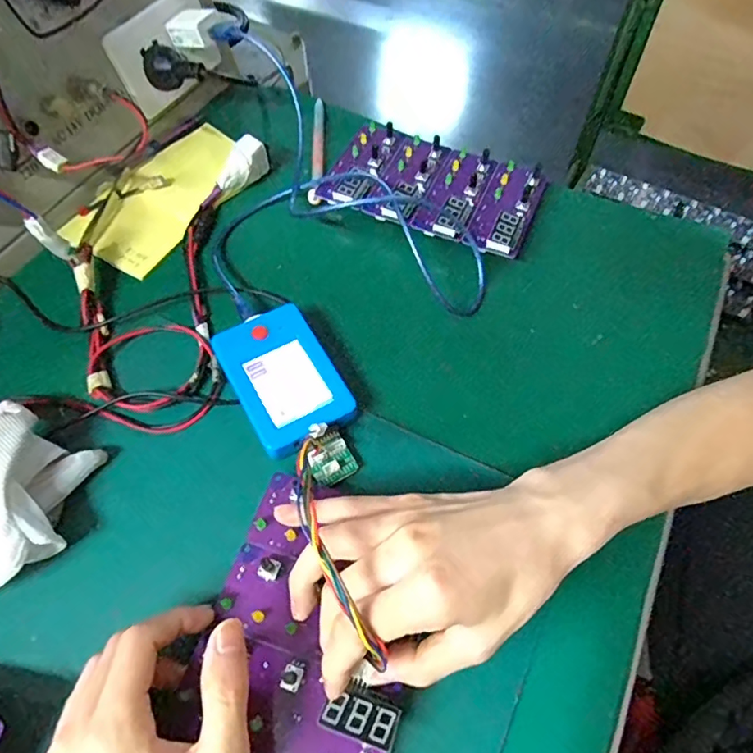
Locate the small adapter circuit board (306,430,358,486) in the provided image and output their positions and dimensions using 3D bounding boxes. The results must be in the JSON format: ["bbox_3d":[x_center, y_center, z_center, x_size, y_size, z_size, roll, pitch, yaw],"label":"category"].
[{"bbox_3d":[-0.031,0.054,0.353,0.029,0.007,0.031,-24,81,-28],"label":"small adapter circuit board"}]

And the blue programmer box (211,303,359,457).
[{"bbox_3d":[-0.066,0.001,0.380,0.069,0.024,0.104,-28,63,-15],"label":"blue programmer box"}]

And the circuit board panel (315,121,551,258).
[{"bbox_3d":[0.051,-0.175,0.478,0.187,0.020,0.112,22,62,12],"label":"circuit board panel"}]

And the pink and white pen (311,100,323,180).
[{"bbox_3d":[-0.060,-0.243,0.536,0.011,0.010,0.119,-2,59,-1],"label":"pink and white pen"}]

